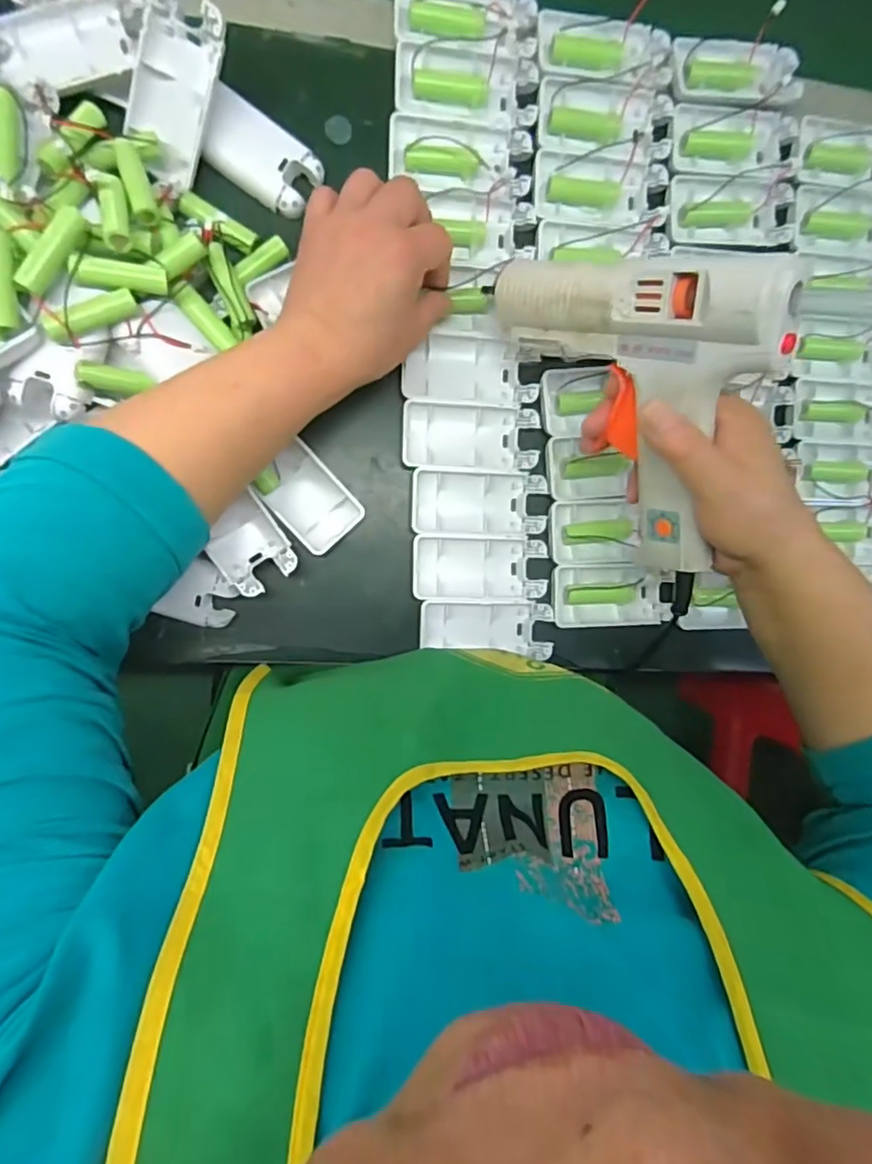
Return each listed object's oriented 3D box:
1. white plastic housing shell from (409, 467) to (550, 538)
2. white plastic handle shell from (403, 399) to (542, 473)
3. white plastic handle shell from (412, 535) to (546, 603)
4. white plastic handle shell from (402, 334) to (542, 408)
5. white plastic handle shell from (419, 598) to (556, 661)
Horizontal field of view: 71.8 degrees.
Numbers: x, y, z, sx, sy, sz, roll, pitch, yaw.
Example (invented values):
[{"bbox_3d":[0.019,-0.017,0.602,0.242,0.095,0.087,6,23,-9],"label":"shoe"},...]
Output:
[{"bbox_3d":[0.030,-0.055,0.419,0.092,0.014,0.043,1,94,-8],"label":"white plastic housing shell"},{"bbox_3d":[0.024,-0.100,0.419,0.093,0.013,0.045,1,94,-8],"label":"white plastic handle shell"},{"bbox_3d":[0.030,-0.010,0.420,0.092,0.014,0.045,1,94,-8],"label":"white plastic handle shell"},{"bbox_3d":[0.024,-0.145,0.418,0.091,0.019,0.044,2,94,-8],"label":"white plastic handle shell"},{"bbox_3d":[0.035,0.031,0.424,0.092,0.015,0.038,6,93,-9],"label":"white plastic handle shell"}]

